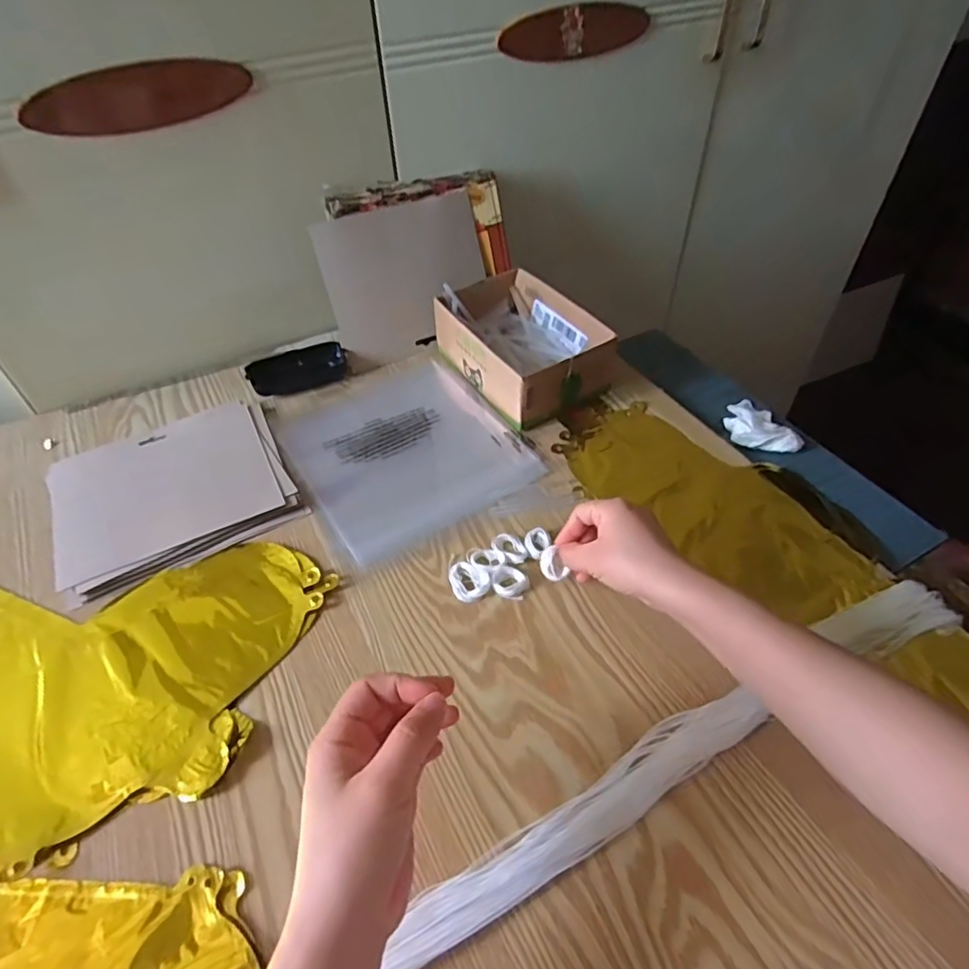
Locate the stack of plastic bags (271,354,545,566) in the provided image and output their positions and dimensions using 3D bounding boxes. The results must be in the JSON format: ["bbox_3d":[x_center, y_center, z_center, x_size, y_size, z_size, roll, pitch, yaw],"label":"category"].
[{"bbox_3d":[-0.078,-0.040,0.603,0.210,0.008,0.223,-25,51,-20],"label":"stack of plastic bags"}]

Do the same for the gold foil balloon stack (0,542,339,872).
[{"bbox_3d":[-0.360,0.139,0.435,0.434,0.016,0.227,0,47,2],"label":"gold foil balloon stack"}]

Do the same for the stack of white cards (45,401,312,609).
[{"bbox_3d":[-0.295,0.003,0.561,0.203,0.012,0.180,-27,51,-21],"label":"stack of white cards"}]

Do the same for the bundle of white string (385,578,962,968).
[{"bbox_3d":[-0.006,0.232,0.336,0.799,0.021,0.043,-22,50,-18],"label":"bundle of white string"}]

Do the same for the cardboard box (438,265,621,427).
[{"bbox_3d":[0.039,-0.158,0.657,0.131,0.065,0.196,-26,51,-21],"label":"cardboard box"}]

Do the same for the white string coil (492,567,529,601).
[{"bbox_3d":[0.021,0.080,0.484,0.029,0.005,0.026,17,49,17],"label":"white string coil"}]

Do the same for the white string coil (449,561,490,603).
[{"bbox_3d":[-0.012,0.078,0.480,0.030,0.007,0.036,-17,48,-14],"label":"white string coil"}]

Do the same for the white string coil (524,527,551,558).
[{"bbox_3d":[0.045,0.050,0.509,0.022,0.006,0.028,29,54,26],"label":"white string coil"}]

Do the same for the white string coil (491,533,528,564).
[{"bbox_3d":[0.022,0.055,0.506,0.022,0.005,0.035,-33,54,-26],"label":"white string coil"}]

